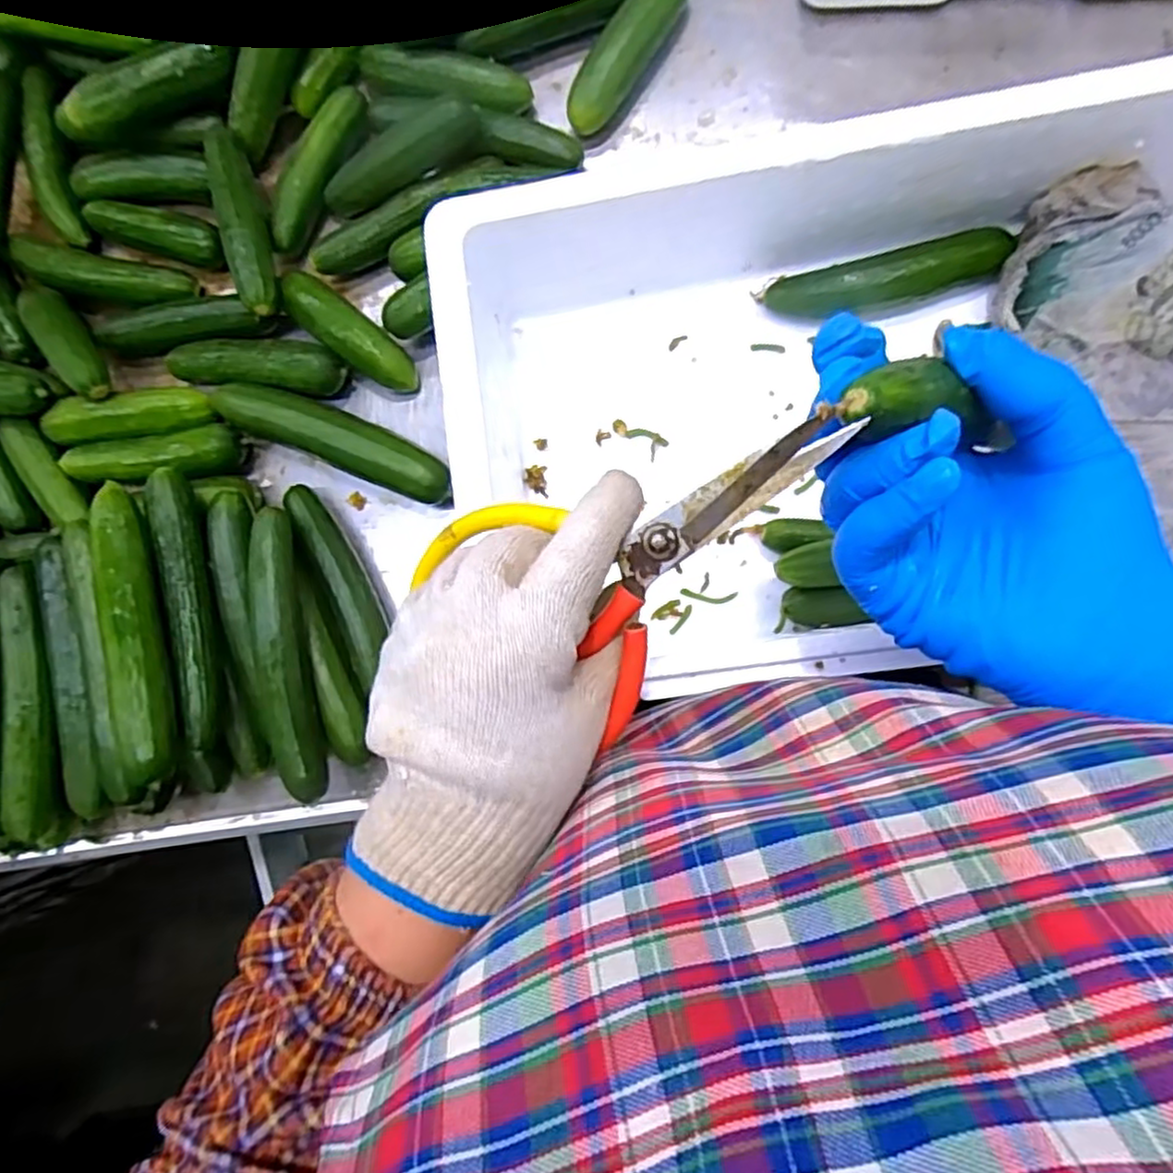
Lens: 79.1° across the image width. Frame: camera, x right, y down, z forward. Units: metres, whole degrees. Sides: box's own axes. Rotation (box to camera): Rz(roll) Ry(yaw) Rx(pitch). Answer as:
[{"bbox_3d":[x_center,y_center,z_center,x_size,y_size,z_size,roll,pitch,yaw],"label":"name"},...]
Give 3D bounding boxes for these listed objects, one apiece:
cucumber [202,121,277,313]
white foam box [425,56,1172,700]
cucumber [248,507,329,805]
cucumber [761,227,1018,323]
[{"bbox_3d":[-0.231,-0.250,0.474,0.025,0.027,0.140,-18,85,5],"label":"cucumber"},{"bbox_3d":[0.130,-0.093,0.398,0.437,0.111,0.267,-8,86,5],"label":"white foam box"},{"bbox_3d":[-0.192,0.044,0.455,0.030,0.035,0.182,-10,86,5],"label":"cucumber"},{"bbox_3d":[0.186,-0.187,0.435,0.141,0.034,0.031,-11,86,5],"label":"cucumber"}]

